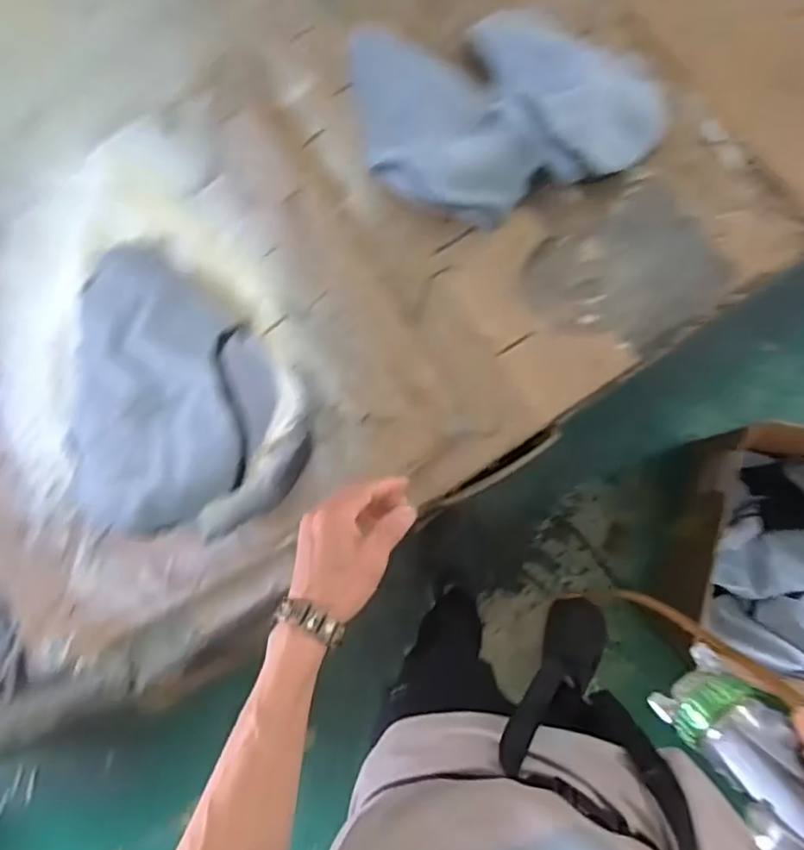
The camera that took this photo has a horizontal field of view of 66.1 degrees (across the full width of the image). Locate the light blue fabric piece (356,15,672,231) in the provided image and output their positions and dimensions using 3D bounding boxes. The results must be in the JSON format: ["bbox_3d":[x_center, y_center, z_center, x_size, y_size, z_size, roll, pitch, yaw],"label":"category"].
[{"bbox_3d":[0.129,-0.388,0.717,0.343,0.116,0.278,-17,81,7],"label":"light blue fabric piece"}]

